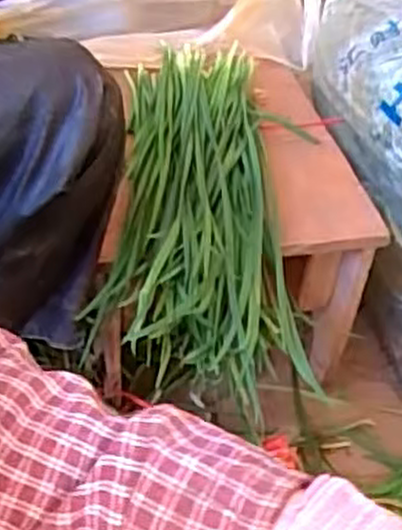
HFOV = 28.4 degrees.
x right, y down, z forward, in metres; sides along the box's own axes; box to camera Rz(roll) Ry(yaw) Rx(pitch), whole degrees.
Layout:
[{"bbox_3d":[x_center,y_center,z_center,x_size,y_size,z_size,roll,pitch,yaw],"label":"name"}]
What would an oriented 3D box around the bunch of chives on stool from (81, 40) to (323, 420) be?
[{"bbox_3d":[0.008,-0.075,0.873,0.216,0.099,0.491,3,42,1],"label":"bunch of chives on stool"}]

